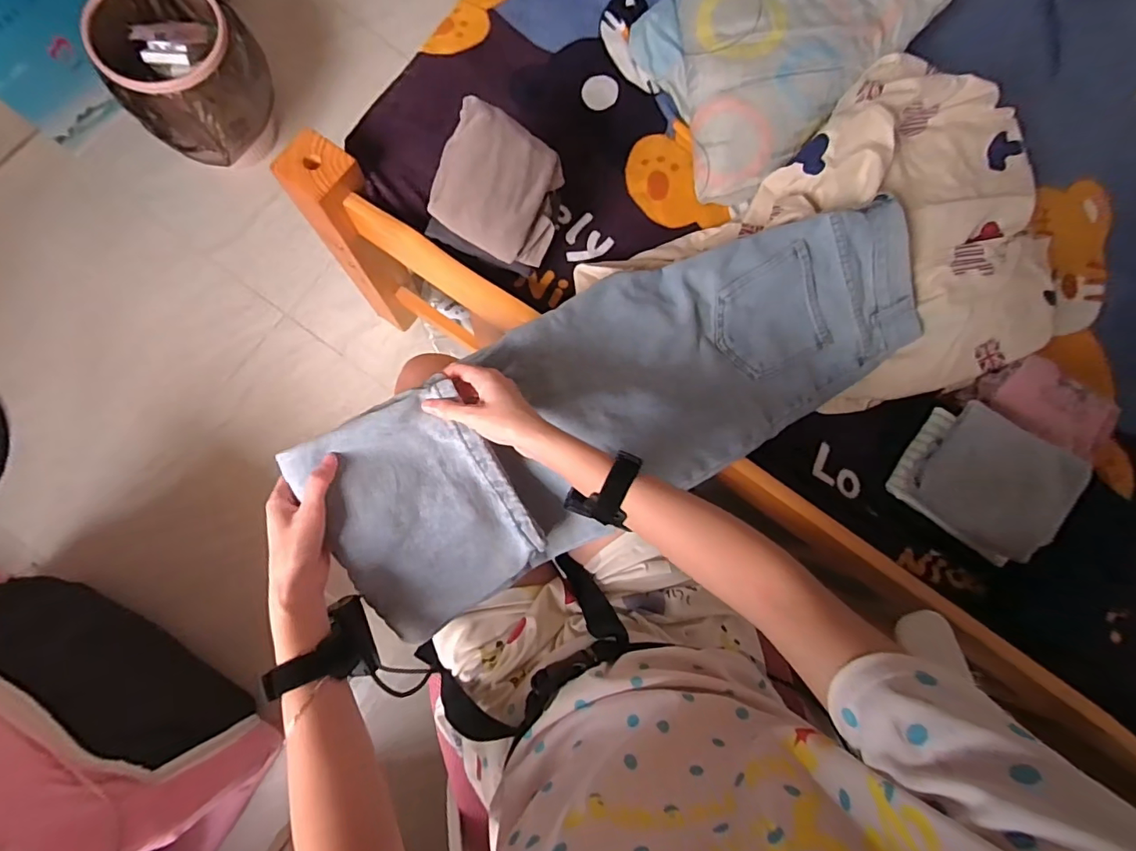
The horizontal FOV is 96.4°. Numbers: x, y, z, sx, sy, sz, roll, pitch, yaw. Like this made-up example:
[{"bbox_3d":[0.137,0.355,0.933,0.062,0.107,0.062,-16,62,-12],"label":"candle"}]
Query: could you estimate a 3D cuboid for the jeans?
[{"bbox_3d":[0.095,-0.046,0.560,0.703,0.092,0.239,-28,86,-16],"label":"jeans"}]

